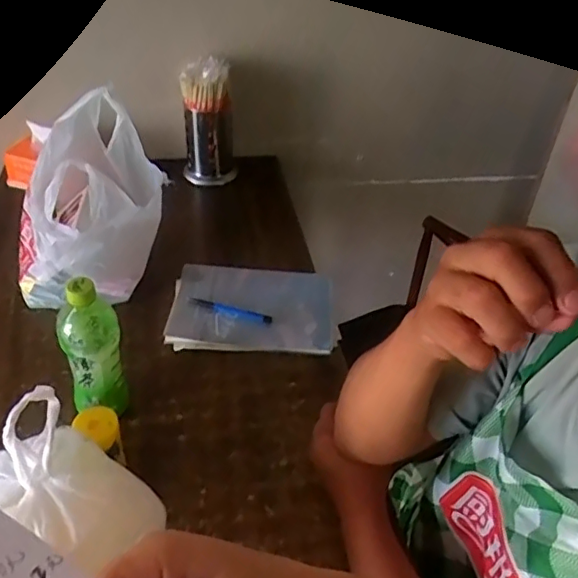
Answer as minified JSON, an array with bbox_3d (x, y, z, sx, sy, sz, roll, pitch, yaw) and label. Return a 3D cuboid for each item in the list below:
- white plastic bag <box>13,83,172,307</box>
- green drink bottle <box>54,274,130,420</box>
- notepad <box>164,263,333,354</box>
[{"bbox_3d":[-0.311,-0.131,0.885,0.224,0.249,0.201,-2,41,-9],"label":"white plastic bag"},{"bbox_3d":[-0.234,0.080,0.677,0.067,0.217,0.071,-9,42,-16],"label":"green drink bottle"},{"bbox_3d":[-0.058,0.025,0.910,0.251,0.017,0.185,3,40,-2],"label":"notepad"}]

